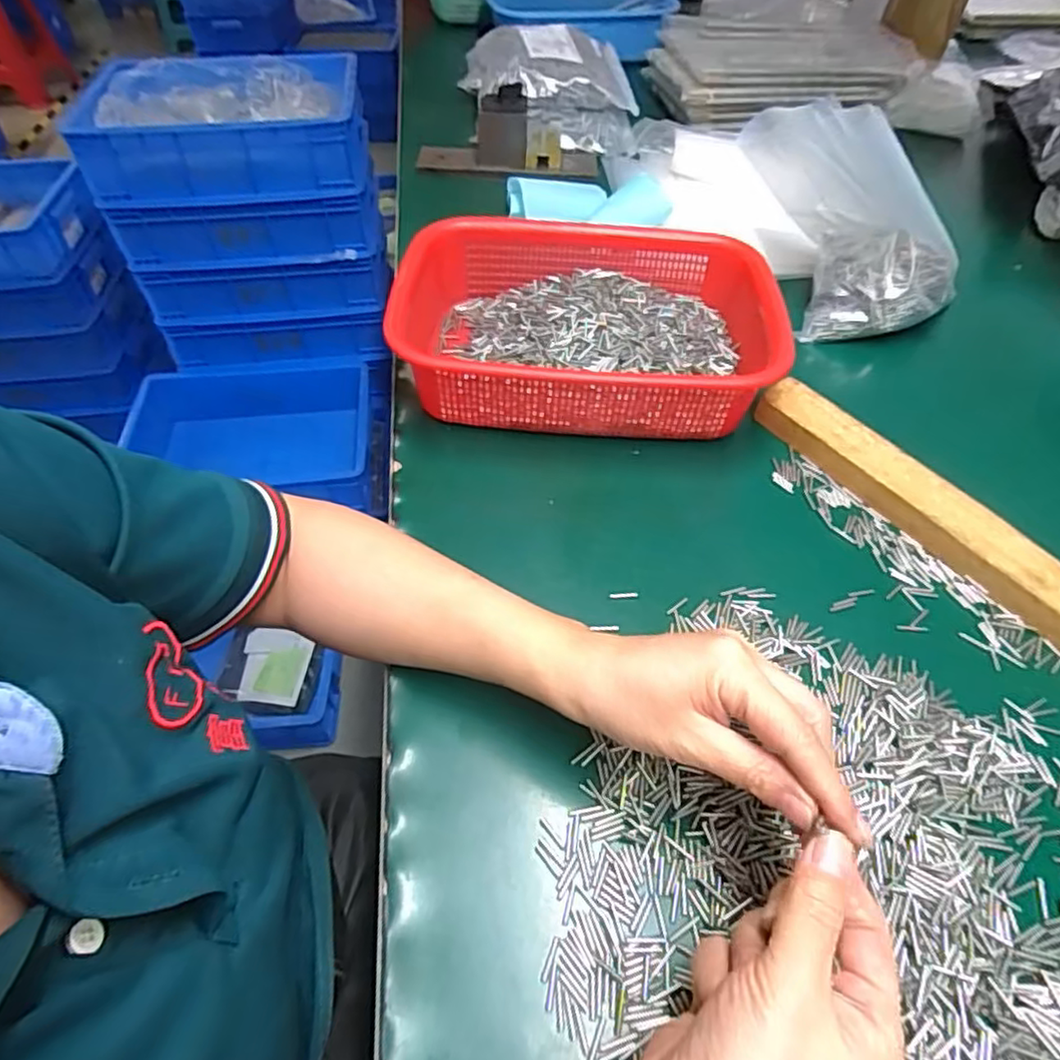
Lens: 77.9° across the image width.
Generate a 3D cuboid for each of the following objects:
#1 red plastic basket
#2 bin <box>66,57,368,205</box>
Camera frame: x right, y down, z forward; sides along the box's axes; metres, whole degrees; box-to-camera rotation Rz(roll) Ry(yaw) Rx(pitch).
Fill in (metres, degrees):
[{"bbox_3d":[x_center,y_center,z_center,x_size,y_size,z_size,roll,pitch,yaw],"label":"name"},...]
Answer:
[{"bbox_3d":[0.040,-0.165,0.535,0.297,0.074,0.211,6,52,3],"label":"red plastic basket"},{"bbox_3d":[-0.482,-0.663,1.077,0.415,0.115,0.281,-7,51,-4],"label":"bin"}]

